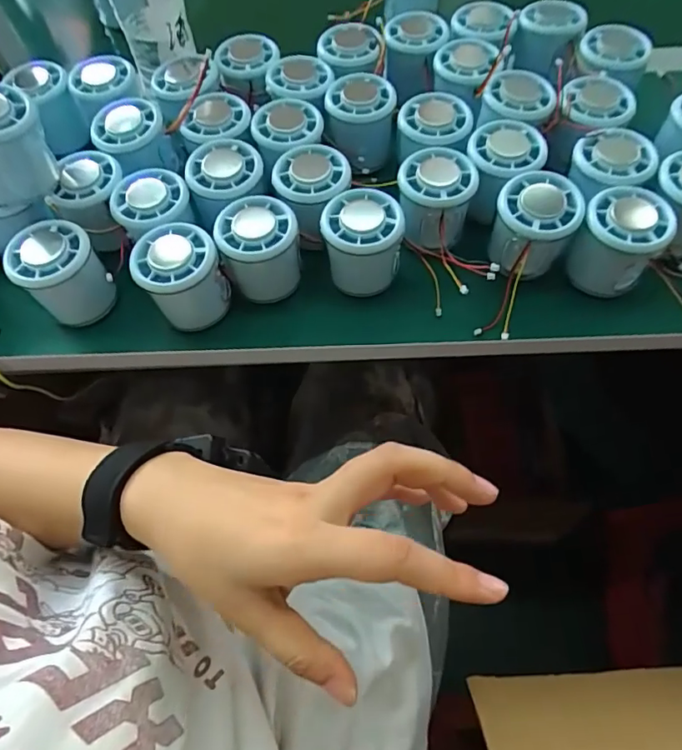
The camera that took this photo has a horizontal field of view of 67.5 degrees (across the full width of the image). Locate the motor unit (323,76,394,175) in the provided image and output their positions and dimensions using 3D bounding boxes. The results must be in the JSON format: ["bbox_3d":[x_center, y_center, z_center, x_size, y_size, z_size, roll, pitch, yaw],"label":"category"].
[{"bbox_3d":[0.017,-0.210,0.433,0.055,0.061,0.062,2,62,4],"label":"motor unit"}]

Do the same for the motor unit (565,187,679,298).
[{"bbox_3d":[0.196,-0.092,0.368,0.053,0.063,0.054,-1,62,2],"label":"motor unit"}]

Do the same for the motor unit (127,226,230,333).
[{"bbox_3d":[-0.111,-0.067,0.363,0.056,0.059,0.058,-21,63,-9],"label":"motor unit"}]

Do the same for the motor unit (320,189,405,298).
[{"bbox_3d":[0.015,-0.091,0.371,0.055,0.063,0.051,-1,62,2],"label":"motor unit"}]

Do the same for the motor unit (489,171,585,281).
[{"bbox_3d":[0.138,-0.105,0.374,0.053,0.062,0.052,-1,62,2],"label":"motor unit"}]

